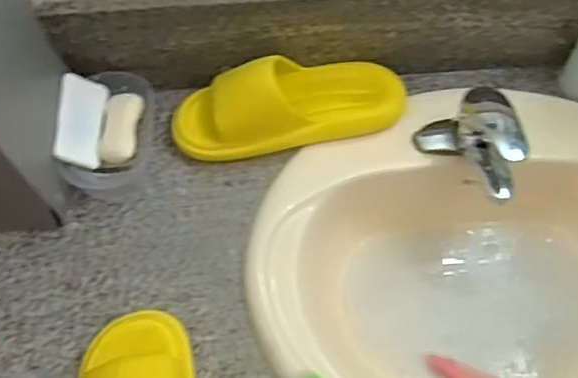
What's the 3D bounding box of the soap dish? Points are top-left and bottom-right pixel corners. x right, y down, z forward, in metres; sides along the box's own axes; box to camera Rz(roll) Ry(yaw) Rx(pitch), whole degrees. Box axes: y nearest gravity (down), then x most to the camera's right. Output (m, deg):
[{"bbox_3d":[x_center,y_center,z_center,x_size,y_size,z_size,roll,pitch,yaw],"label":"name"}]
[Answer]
[{"bbox_3d":[-0.210,-0.065,0.727,0.100,0.068,0.151,2,63,1],"label":"soap dish"}]

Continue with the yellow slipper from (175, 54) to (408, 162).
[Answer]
[{"bbox_3d":[0.000,-0.100,0.726,0.274,0.092,0.090,-11,63,-5],"label":"yellow slipper"}]

